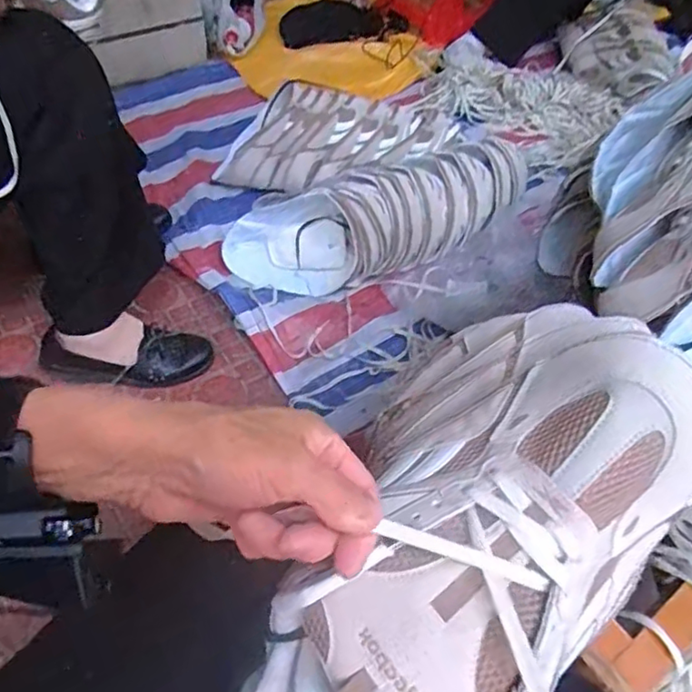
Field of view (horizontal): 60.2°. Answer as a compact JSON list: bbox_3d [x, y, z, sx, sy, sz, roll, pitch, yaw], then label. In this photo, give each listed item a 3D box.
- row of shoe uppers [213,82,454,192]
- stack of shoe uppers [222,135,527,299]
[{"bbox_3d":[-0.025,-0.426,1.208,0.469,0.136,0.178,-1,53,-6],"label":"row of shoe uppers"},{"bbox_3d":[0.060,-0.241,1.090,0.579,0.166,0.184,-18,55,1],"label":"stack of shoe uppers"}]

